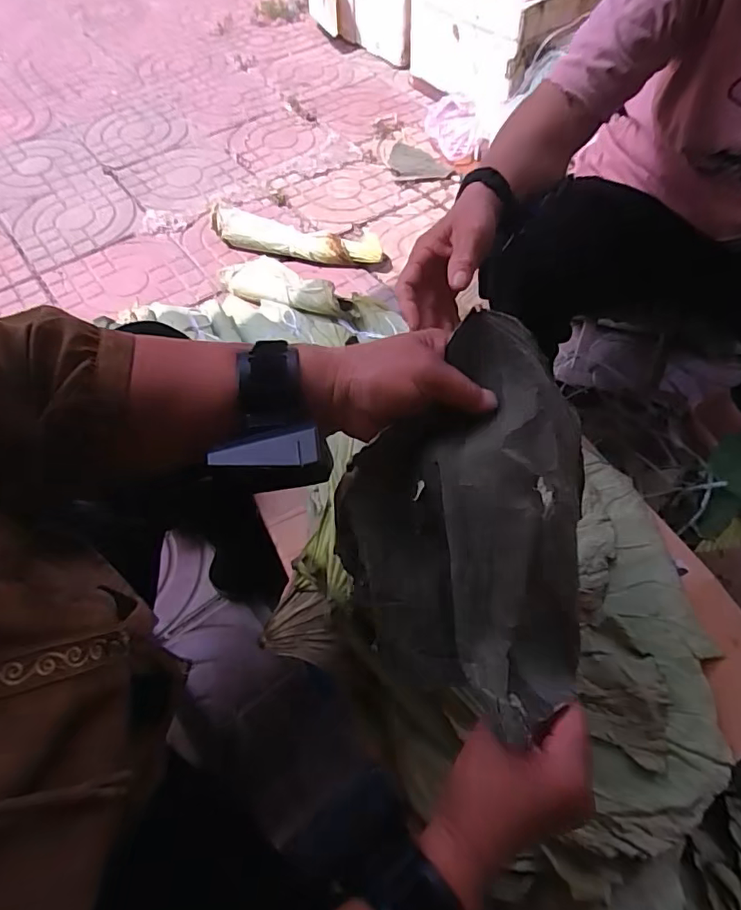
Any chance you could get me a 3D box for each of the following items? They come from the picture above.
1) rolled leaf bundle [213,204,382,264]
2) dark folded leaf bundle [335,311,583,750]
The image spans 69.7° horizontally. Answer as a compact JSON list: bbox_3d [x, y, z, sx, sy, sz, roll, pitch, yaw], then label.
[{"bbox_3d":[-0.173,-0.499,1.226,0.397,0.054,0.100,10,59,6],"label":"rolled leaf bundle"},{"bbox_3d":[0.056,0.037,0.335,0.145,0.052,0.231,0,91,11],"label":"dark folded leaf bundle"}]

